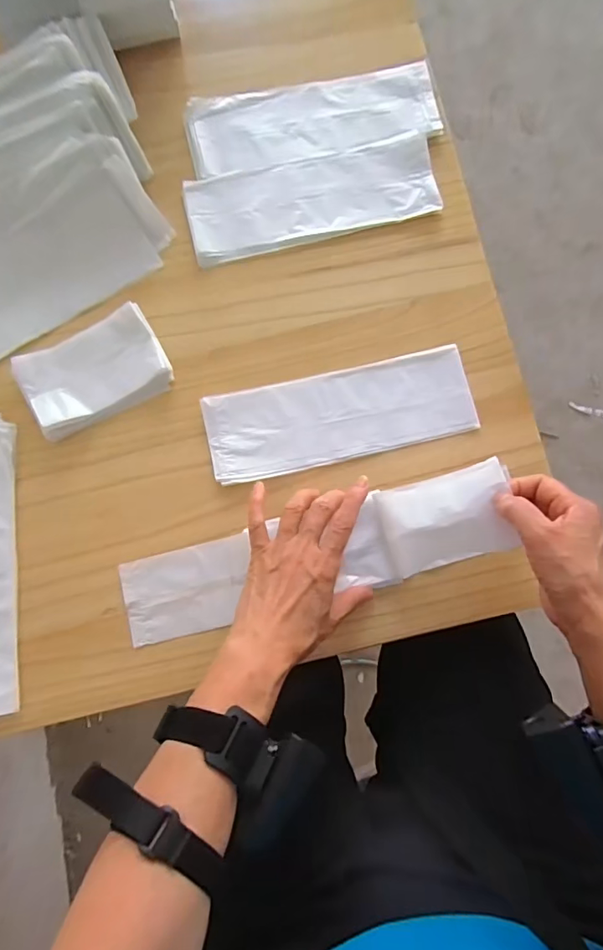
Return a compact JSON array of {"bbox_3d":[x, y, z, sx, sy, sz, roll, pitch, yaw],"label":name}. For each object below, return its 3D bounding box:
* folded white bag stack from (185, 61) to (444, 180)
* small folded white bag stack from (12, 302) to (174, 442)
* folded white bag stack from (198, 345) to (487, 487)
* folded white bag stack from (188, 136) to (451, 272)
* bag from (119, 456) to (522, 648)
[{"bbox_3d":[0.012,-0.366,0.496,0.252,0.011,0.087,-10,84,-3],"label":"folded white bag stack"},{"bbox_3d":[-0.191,-0.095,0.452,0.127,0.016,0.080,-29,85,-5],"label":"small folded white bag stack"},{"bbox_3d":[0.036,-0.057,0.460,0.247,0.010,0.085,-13,84,-3],"label":"folded white bag stack"},{"bbox_3d":[0.010,-0.278,0.486,0.245,0.011,0.091,-13,84,-3],"label":"folded white bag stack"},{"bbox_3d":[0.006,0.072,0.417,0.333,0.047,0.082,-14,84,4],"label":"bag"}]

